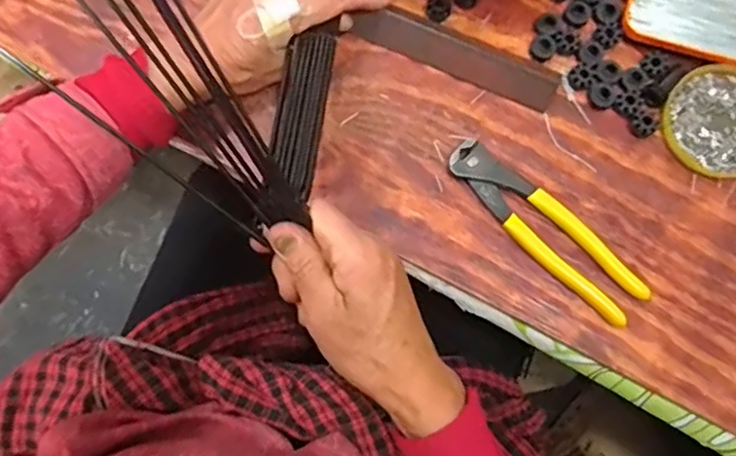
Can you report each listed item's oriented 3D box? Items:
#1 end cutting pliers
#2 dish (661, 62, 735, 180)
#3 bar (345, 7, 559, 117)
[{"bbox_3d":[0.124,0.001,0.435,0.163,0.014,0.040,42,83,8],"label":"end cutting pliers"},{"bbox_3d":[0.264,-0.080,0.451,0.088,0.008,0.081,0,79,1],"label":"dish"},{"bbox_3d":[0.067,-0.132,0.470,0.158,0.009,0.034,23,80,5],"label":"bar"}]

